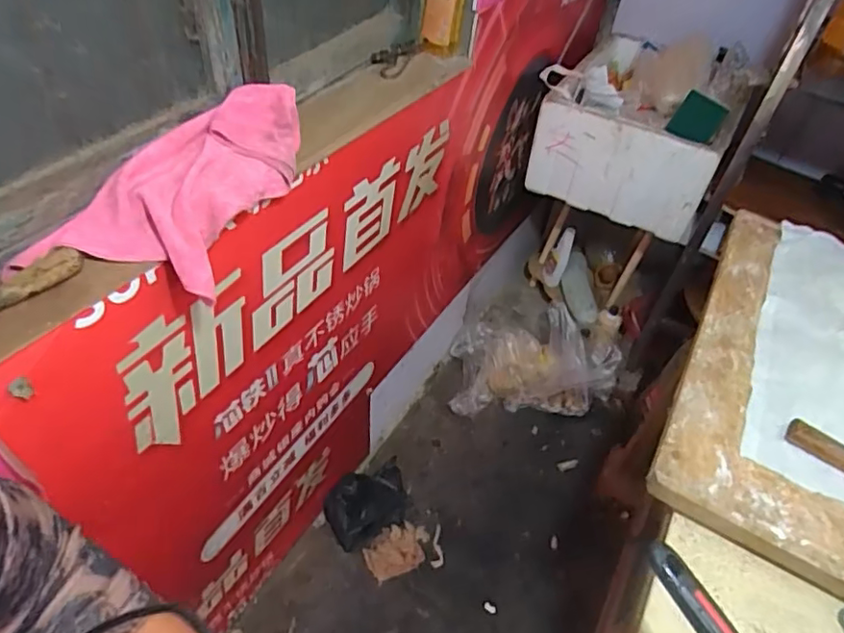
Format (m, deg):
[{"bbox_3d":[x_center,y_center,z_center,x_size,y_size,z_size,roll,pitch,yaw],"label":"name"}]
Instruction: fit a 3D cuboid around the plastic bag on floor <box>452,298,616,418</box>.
[{"bbox_3d":[0.338,0.127,1.751,0.488,0.204,0.314,3,44,-1],"label":"plastic bag on floor"}]

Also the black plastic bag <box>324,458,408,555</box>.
[{"bbox_3d":[-0.127,0.467,1.470,0.220,0.075,0.162,-19,49,-22],"label":"black plastic bag"}]

